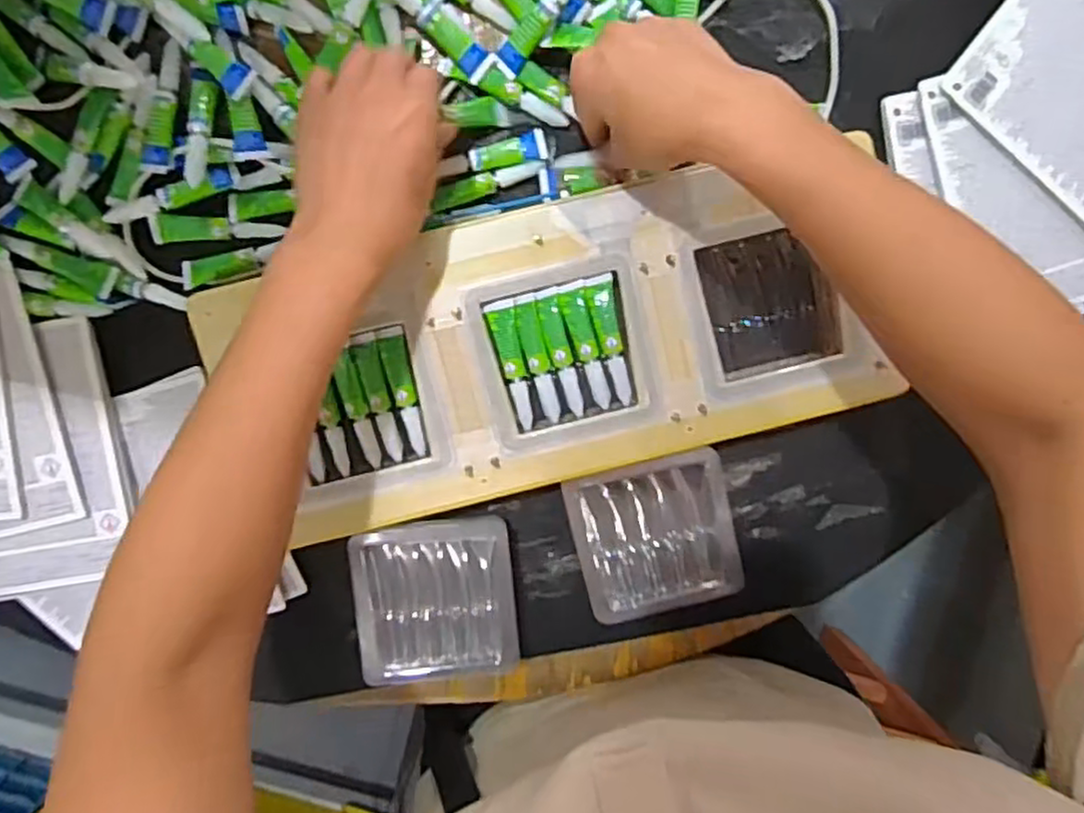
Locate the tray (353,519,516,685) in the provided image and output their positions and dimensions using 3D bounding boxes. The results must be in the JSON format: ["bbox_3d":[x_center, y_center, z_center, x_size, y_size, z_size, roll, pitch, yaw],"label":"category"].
[{"bbox_3d":[-0.071,0.130,0.489,0.102,0.030,0.108,-5,98,-2],"label":"tray"}]

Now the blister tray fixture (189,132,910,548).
[{"bbox_3d":[0.009,-0.036,0.459,0.411,0.039,0.174,-13,98,-1],"label":"blister tray fixture"}]

